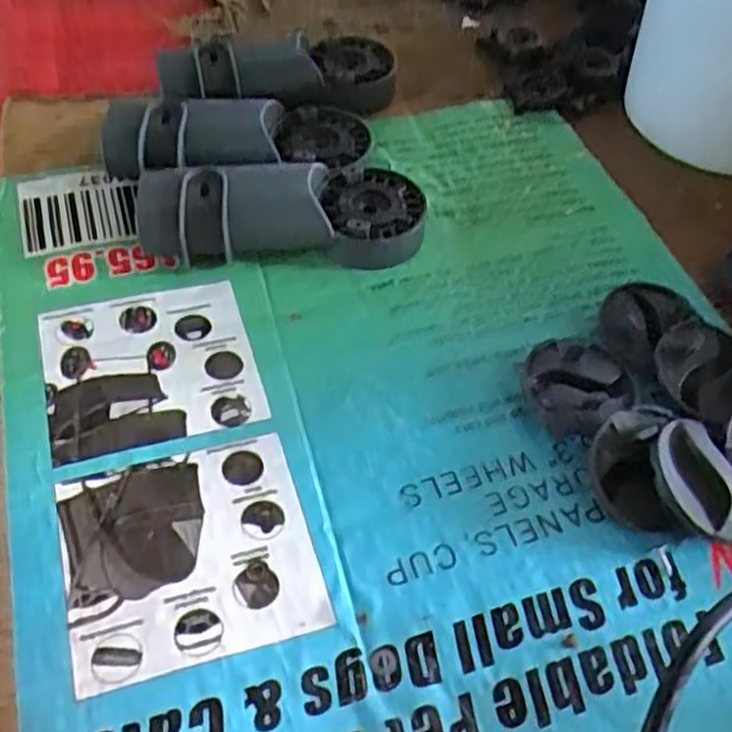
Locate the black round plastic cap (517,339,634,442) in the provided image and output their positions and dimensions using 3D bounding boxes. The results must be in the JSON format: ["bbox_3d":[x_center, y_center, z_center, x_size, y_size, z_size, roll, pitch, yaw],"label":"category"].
[{"bbox_3d":[0.107,0.007,0.391,0.051,0.020,0.054,1,52,-2],"label":"black round plastic cap"}]

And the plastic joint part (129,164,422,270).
[{"bbox_3d":[-0.049,-0.090,0.449,0.165,0.038,0.065,-1,53,-4],"label":"plastic joint part"}]

